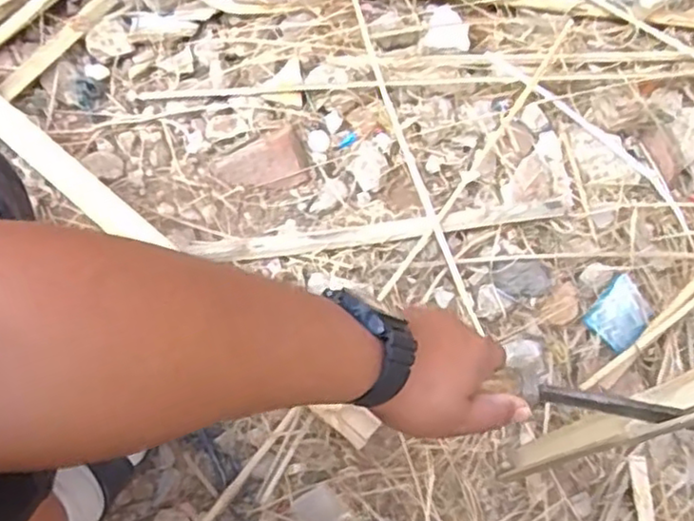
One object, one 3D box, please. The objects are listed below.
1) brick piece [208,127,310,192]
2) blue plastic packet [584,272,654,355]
[{"bbox_3d":[-0.097,-0.106,0.754,0.099,0.027,0.060,-22,73,-7],"label":"brick piece"},{"bbox_3d":[0.290,0.054,0.707,0.053,0.011,0.076,41,76,12],"label":"blue plastic packet"}]

